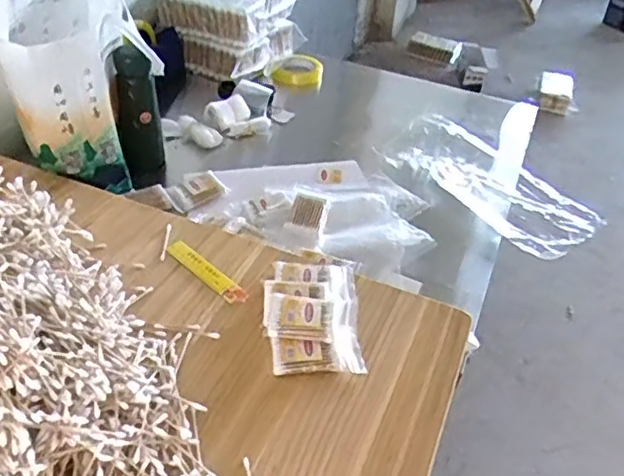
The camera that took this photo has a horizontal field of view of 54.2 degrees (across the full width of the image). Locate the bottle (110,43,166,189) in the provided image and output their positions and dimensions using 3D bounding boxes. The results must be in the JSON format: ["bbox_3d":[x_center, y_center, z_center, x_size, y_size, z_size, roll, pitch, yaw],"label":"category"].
[{"bbox_3d":[-0.291,-0.193,1.030,0.068,0.250,0.064,-4,40,-11],"label":"bottle"}]

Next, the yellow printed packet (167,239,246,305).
[{"bbox_3d":[-0.141,0.044,0.814,0.144,0.010,0.027,34,47,30],"label":"yellow printed packet"}]

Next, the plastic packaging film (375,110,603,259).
[{"bbox_3d":[0.314,-0.105,1.112,0.171,0.056,0.402,-23,47,-31],"label":"plastic packaging film"}]

